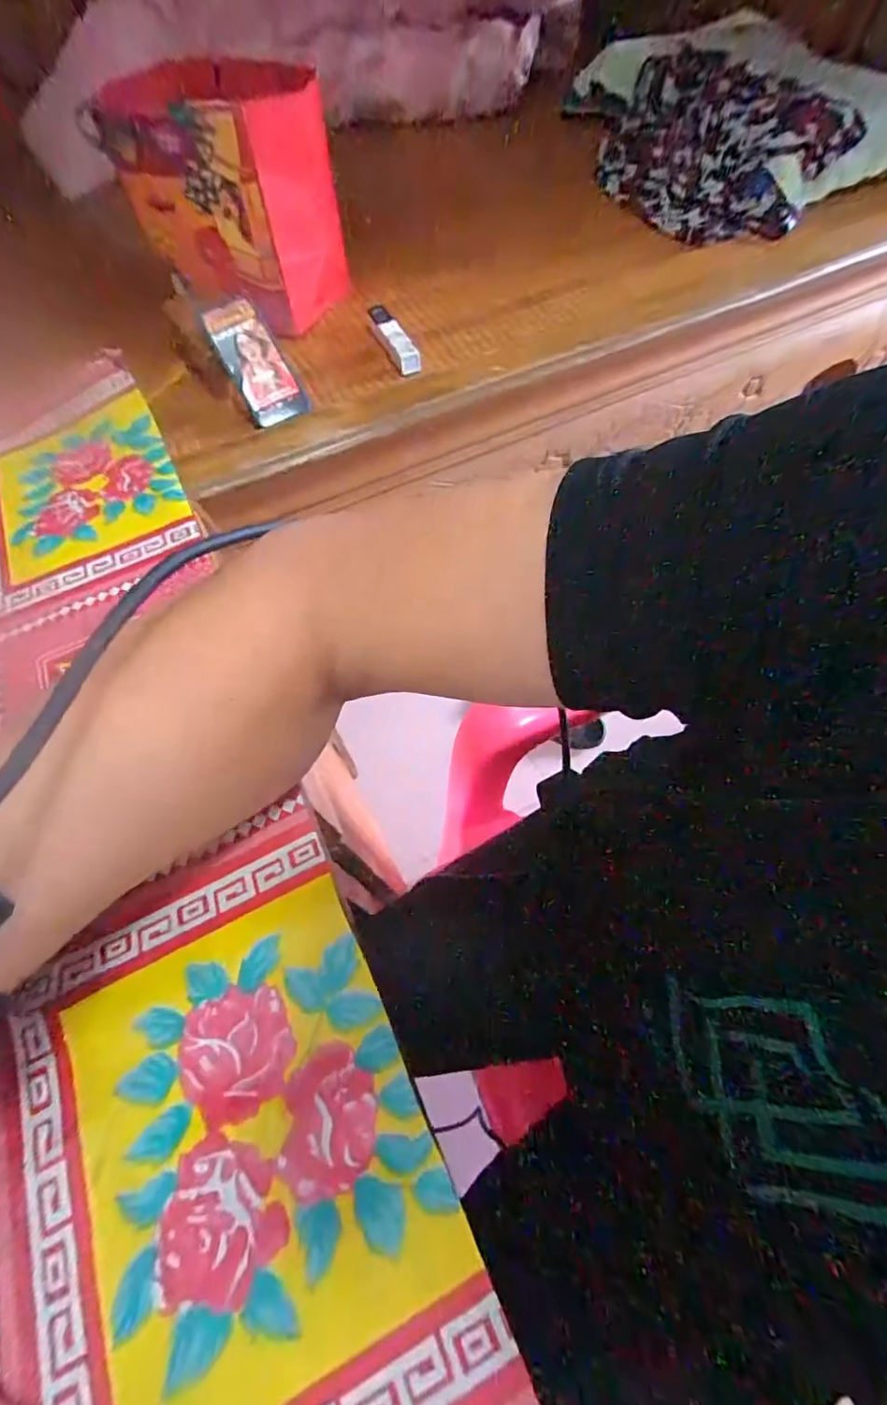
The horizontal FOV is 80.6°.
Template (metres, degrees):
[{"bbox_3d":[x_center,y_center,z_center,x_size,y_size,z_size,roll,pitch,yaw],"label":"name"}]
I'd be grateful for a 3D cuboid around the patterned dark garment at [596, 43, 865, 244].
[{"bbox_3d":[0.449,-0.930,0.880,0.269,0.144,0.365,-33,65,-15],"label":"patterned dark garment"}]

